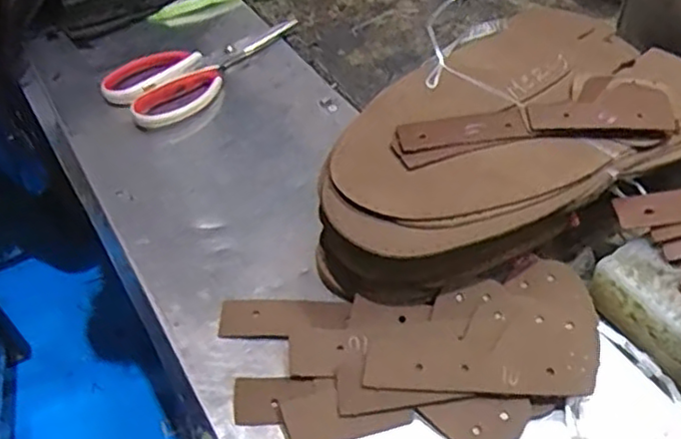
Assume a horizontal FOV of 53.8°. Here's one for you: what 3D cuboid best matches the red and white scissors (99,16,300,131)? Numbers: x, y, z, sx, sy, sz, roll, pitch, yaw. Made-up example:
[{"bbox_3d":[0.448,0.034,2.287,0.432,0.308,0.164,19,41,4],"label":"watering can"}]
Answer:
[{"bbox_3d":[-0.133,-0.160,0.689,0.209,0.026,0.111,-31,50,-21],"label":"red and white scissors"}]

